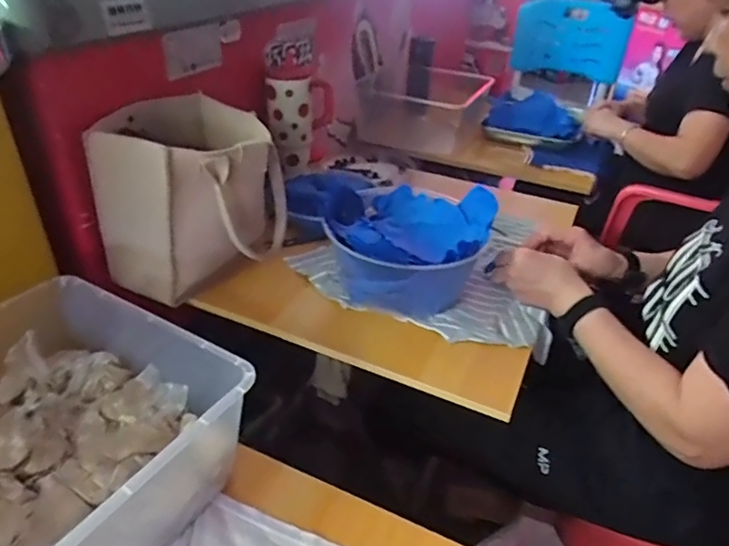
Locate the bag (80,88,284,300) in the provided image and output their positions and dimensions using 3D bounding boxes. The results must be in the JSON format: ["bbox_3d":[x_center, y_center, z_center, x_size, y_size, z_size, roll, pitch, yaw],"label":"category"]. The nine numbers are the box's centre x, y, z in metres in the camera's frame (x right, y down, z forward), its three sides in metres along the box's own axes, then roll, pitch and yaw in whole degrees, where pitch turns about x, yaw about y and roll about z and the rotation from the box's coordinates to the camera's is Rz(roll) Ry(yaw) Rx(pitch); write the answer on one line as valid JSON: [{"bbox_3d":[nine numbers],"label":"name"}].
[{"bbox_3d":[-0.249,-0.110,0.744,0.220,0.195,0.219,26,40,29],"label":"bag"}]

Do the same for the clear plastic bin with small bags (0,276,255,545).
[{"bbox_3d":[-0.327,0.158,0.495,0.331,0.134,0.304,23,38,26],"label":"clear plastic bin with small bags"}]

